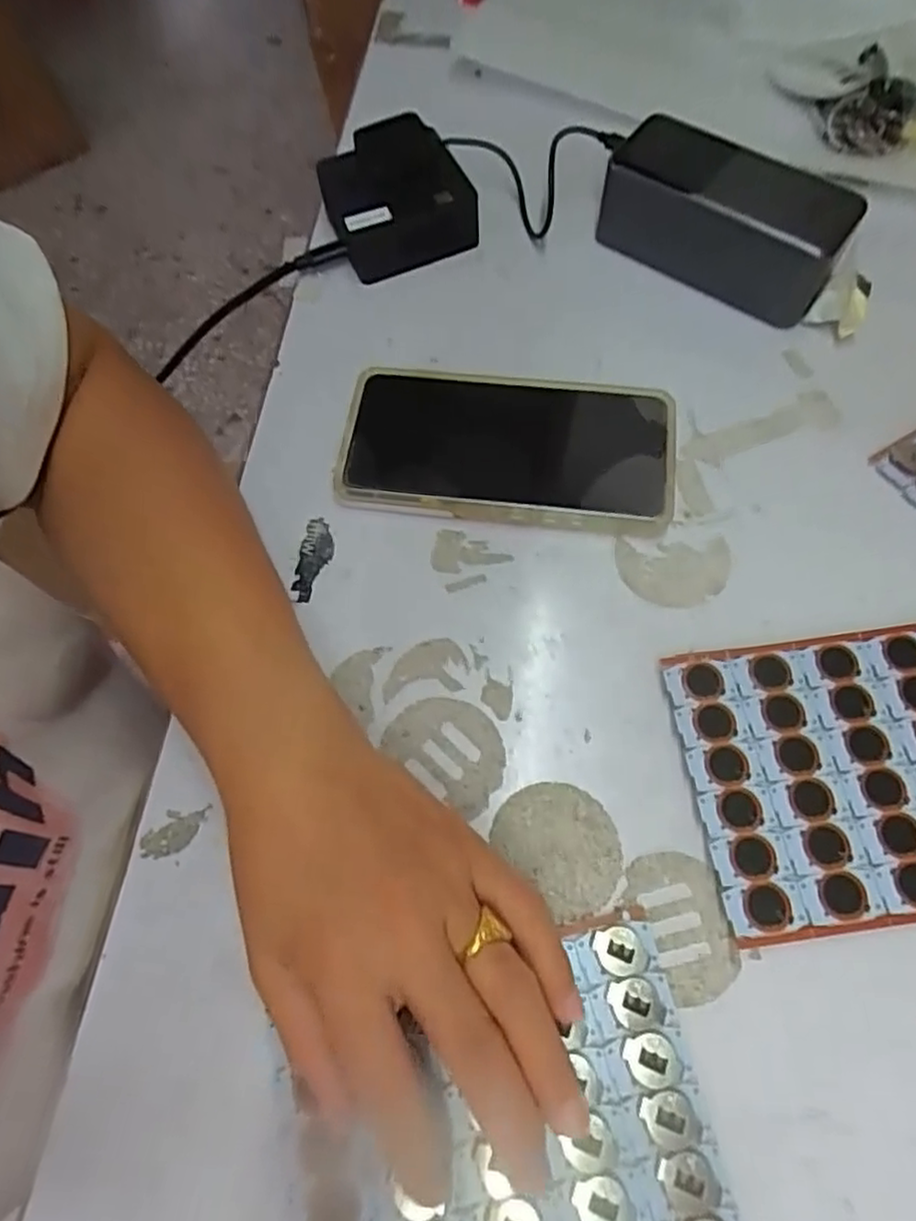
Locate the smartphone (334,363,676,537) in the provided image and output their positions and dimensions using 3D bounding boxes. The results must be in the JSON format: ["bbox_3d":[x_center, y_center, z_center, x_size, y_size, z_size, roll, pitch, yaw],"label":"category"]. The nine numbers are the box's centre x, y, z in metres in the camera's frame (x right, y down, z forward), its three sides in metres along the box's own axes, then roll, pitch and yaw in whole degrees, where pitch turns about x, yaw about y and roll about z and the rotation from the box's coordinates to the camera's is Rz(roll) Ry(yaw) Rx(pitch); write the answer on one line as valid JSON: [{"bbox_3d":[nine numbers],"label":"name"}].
[{"bbox_3d":[0.024,-0.083,0.353,0.166,0.014,0.083,6,67,5],"label":"smartphone"}]

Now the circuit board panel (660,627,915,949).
[{"bbox_3d":[0.177,0.066,0.287,0.157,0.010,0.115,-8,67,0],"label":"circuit board panel"}]

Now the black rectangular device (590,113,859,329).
[{"bbox_3d":[0.146,-0.218,0.383,0.131,0.050,0.060,38,74,17],"label":"black rectangular device"}]

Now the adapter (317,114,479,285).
[{"bbox_3d":[-0.037,-0.245,0.406,0.079,0.038,0.074,-20,67,-5],"label":"adapter"}]

